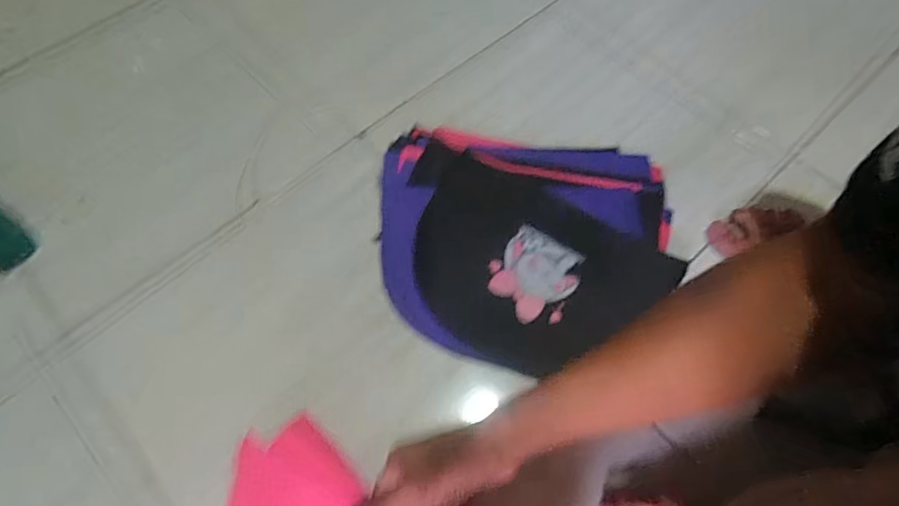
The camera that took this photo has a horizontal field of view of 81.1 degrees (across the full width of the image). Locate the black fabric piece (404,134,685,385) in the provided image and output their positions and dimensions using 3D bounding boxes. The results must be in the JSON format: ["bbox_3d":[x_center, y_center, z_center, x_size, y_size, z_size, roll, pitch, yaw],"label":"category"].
[{"bbox_3d":[0.071,0.007,0.593,0.306,0.025,0.205,32,68,12],"label":"black fabric piece"}]

